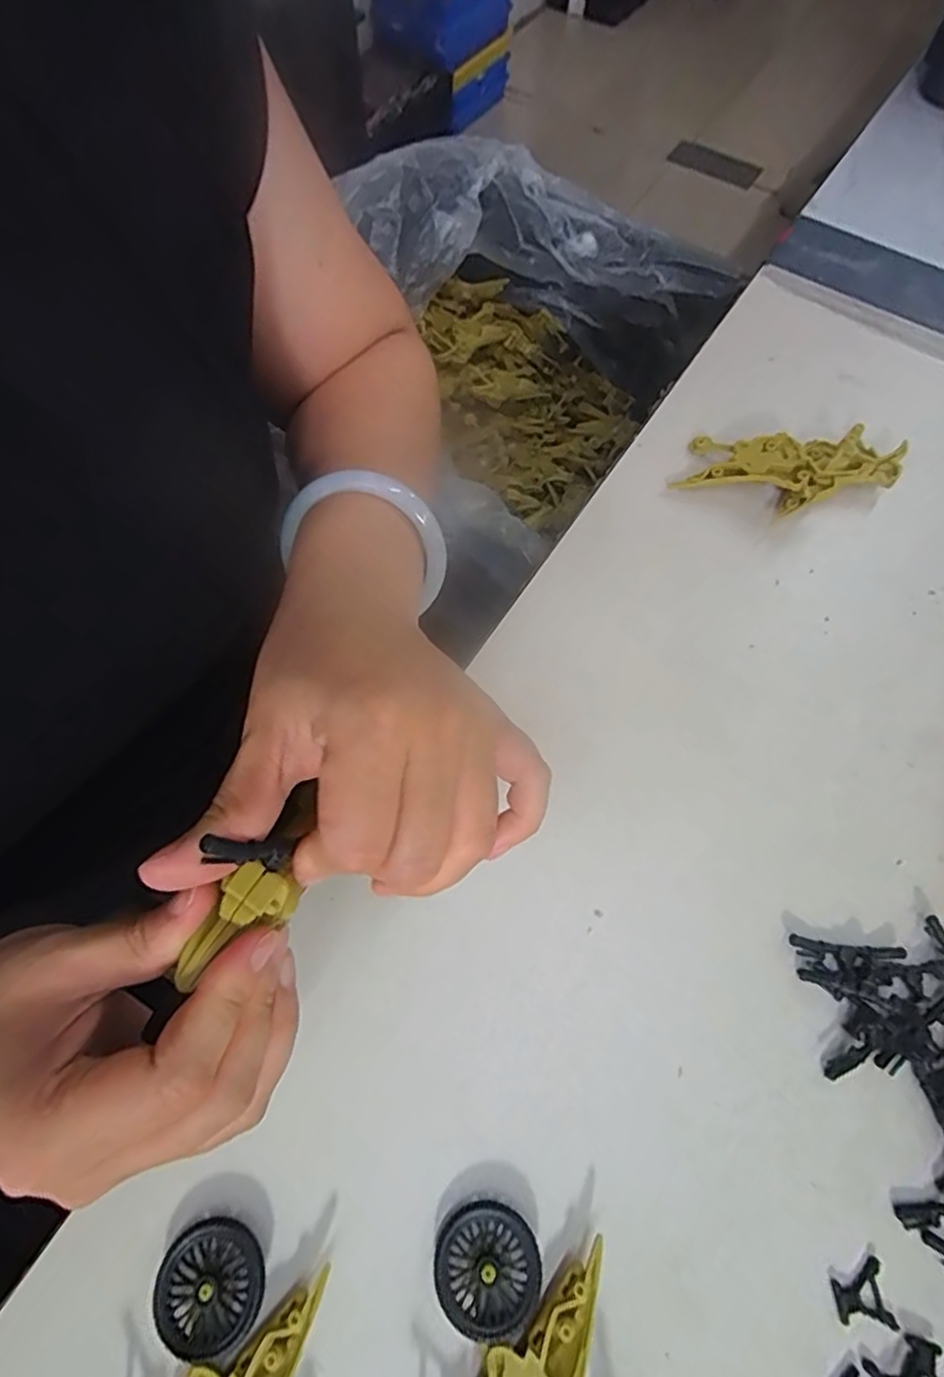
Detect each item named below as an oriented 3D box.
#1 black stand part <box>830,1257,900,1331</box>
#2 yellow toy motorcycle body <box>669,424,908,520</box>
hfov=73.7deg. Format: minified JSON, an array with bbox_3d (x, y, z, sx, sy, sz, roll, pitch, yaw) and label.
[{"bbox_3d":[0.143,0.223,0.230,0.020,0.004,0.019,-6,66,-4],"label":"black stand part"},{"bbox_3d":[0.196,-0.136,0.382,0.137,0.032,0.063,-3,66,-2],"label":"yellow toy motorcycle body"}]

